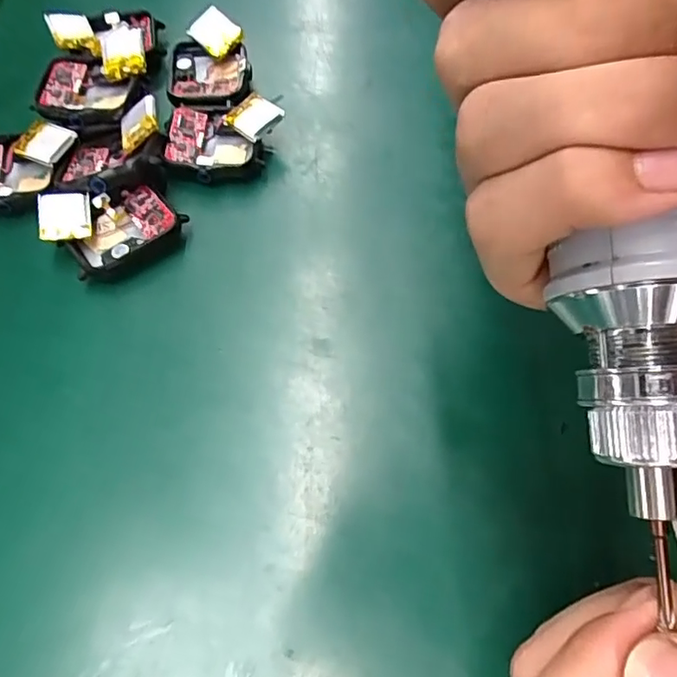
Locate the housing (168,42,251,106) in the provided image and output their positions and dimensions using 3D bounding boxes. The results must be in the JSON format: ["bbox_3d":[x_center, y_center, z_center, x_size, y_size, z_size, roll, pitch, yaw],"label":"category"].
[{"bbox_3d":[-0.062,-0.127,0.273,0.037,0.008,0.042,1,63,2],"label":"housing"}]

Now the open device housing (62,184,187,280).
[{"bbox_3d":[-0.088,-0.045,0.232,0.044,0.010,0.036,-28,66,-12],"label":"open device housing"}]

